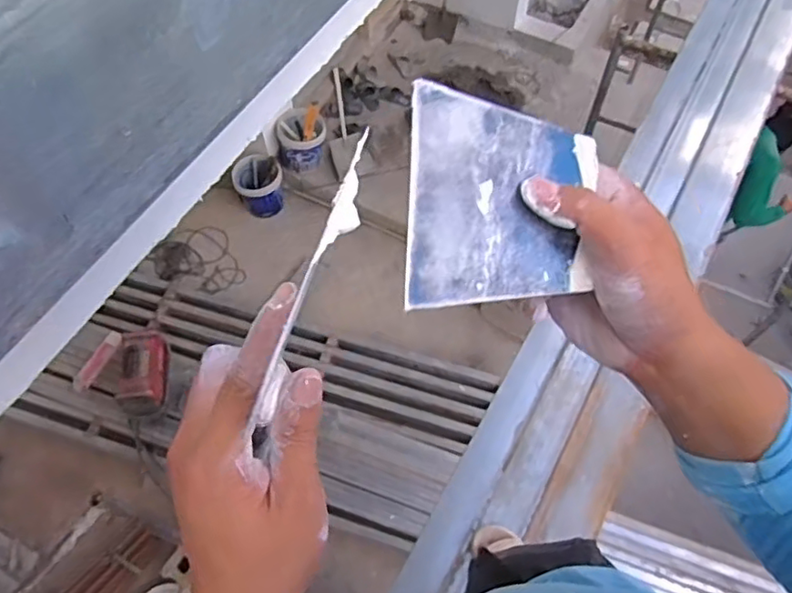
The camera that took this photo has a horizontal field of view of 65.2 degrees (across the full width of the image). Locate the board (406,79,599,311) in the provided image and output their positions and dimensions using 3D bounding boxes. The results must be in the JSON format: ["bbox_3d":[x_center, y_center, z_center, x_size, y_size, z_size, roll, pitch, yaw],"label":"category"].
[{"bbox_3d":[0.053,-0.046,0.304,0.093,0.004,0.103,4,83,-14],"label":"board"}]

